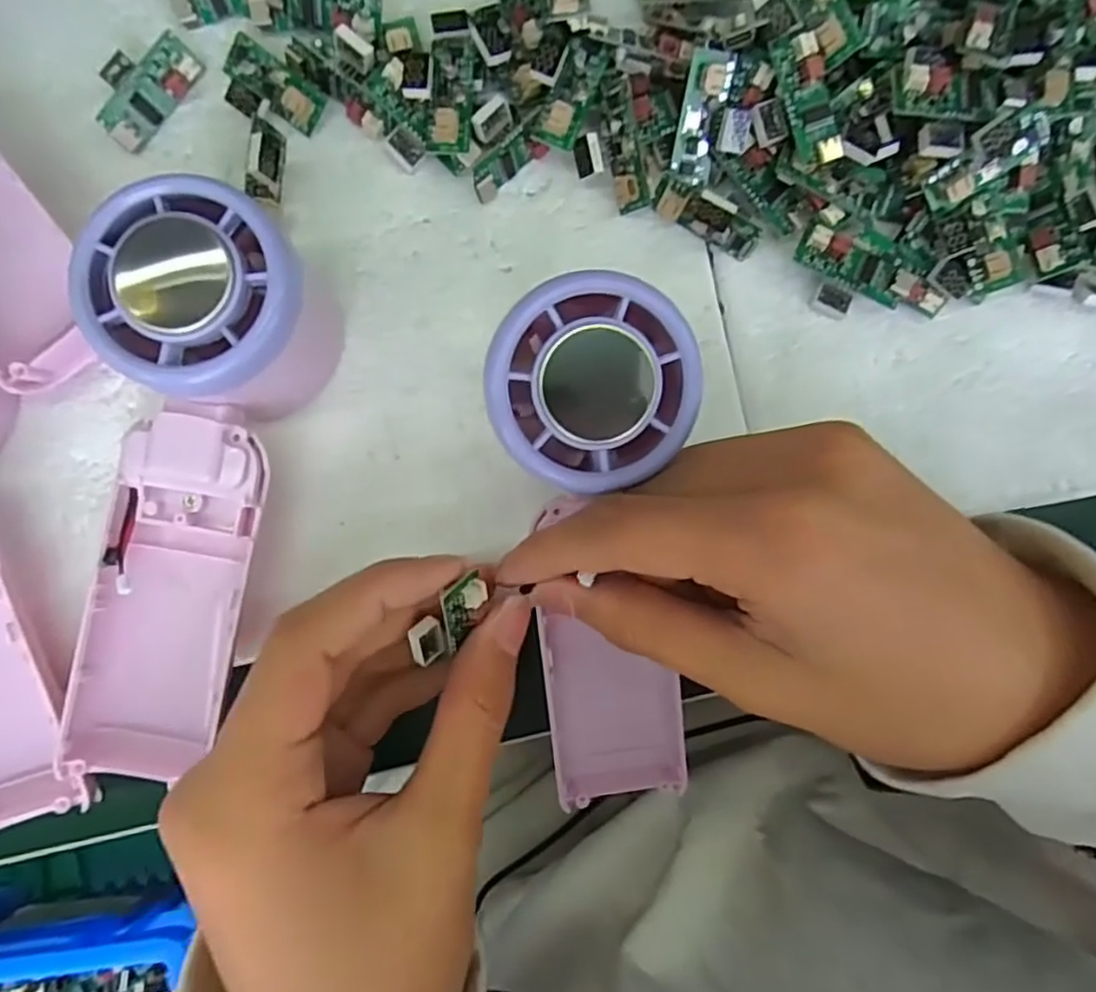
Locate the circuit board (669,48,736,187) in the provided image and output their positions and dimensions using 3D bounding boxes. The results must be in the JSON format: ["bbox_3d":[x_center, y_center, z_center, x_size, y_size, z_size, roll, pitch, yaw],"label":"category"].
[{"bbox_3d":[0.051,-0.123,0.221,0.014,0.009,0.038,8,126,-1],"label":"circuit board"}]

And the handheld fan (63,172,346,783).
[{"bbox_3d":[-0.104,-0.001,0.204,0.055,0.059,0.164,13,98,-1],"label":"handheld fan"}]

